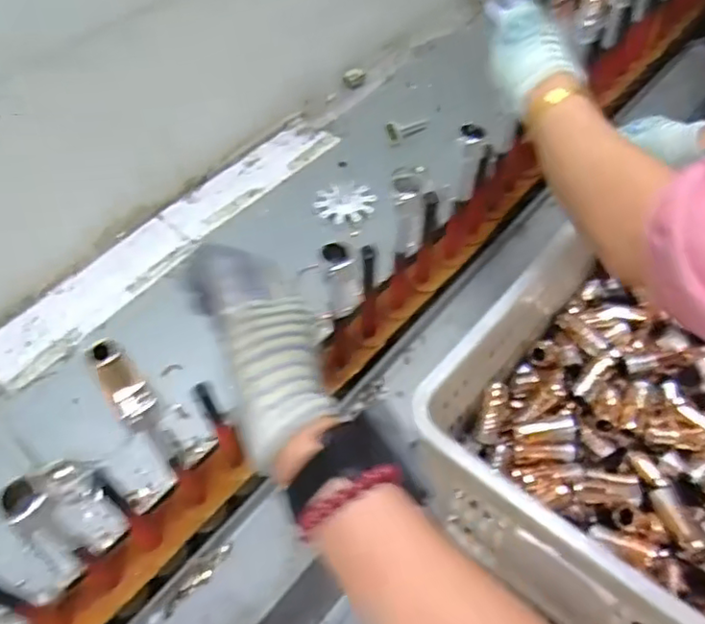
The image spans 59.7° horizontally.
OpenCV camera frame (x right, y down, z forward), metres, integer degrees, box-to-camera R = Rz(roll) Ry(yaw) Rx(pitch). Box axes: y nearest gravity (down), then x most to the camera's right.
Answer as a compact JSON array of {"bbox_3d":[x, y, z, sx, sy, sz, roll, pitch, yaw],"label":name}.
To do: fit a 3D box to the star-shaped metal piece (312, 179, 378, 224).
[{"bbox_3d":[-0.009,-0.155,0.861,0.080,0.011,0.070,-8,53,-3],"label":"star-shaped metal piece"}]

